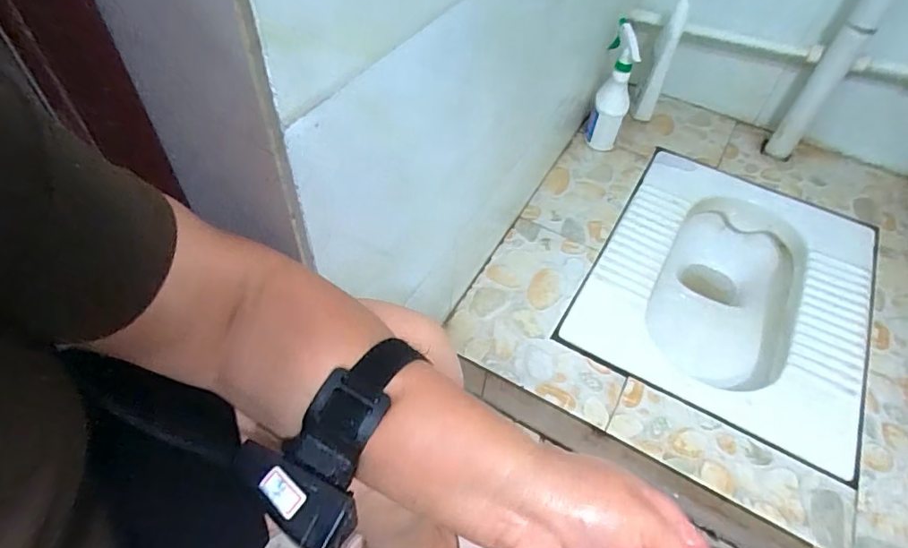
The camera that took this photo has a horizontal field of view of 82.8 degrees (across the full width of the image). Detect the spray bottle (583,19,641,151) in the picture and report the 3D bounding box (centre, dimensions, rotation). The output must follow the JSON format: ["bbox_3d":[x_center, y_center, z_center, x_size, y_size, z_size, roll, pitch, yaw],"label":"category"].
[{"bbox_3d":[0.319,-0.365,1.010,0.067,0.230,0.103,20,52,12],"label":"spray bottle"}]

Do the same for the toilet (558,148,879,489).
[{"bbox_3d":[0.464,0.054,0.934,0.416,0.181,0.562,27,54,17],"label":"toilet"}]

